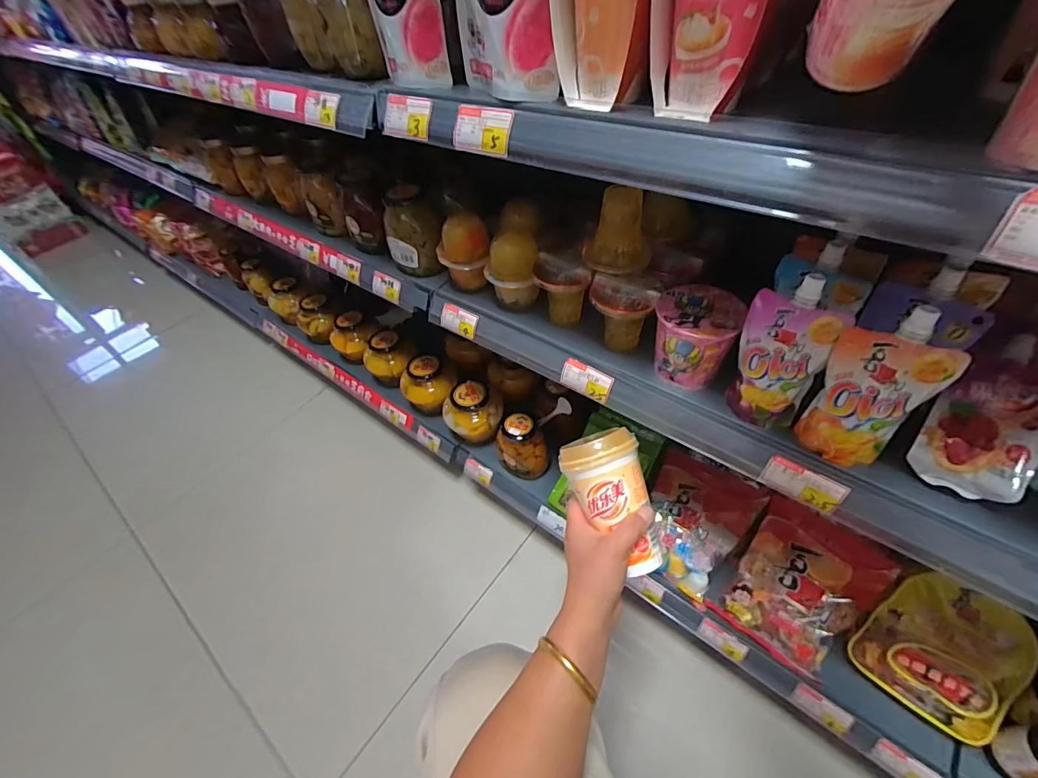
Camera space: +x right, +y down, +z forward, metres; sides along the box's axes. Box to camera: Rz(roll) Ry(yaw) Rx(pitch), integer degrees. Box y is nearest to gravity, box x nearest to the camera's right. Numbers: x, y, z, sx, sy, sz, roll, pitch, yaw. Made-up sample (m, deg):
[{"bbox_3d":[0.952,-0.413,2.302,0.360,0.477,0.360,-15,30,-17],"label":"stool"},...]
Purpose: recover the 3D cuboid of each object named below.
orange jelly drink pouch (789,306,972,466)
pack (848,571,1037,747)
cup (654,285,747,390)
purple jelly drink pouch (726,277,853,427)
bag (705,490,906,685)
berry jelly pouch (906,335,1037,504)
[{"bbox_3d":[0.318,0.004,0.402,0.041,0.159,0.081,-36,55,-23],"label":"orange jelly drink pouch"},{"bbox_3d":[0.562,0.354,0.577,0.160,0.048,0.175,32,100,30],"label":"pack"},{"bbox_3d":[0.205,-0.062,0.522,0.090,0.086,0.097,-3,49,4],"label":"cup"},{"bbox_3d":[0.260,-0.033,0.439,0.076,0.165,0.039,19,54,22],"label":"purple jelly drink pouch"},{"bbox_3d":[0.428,0.317,0.684,0.167,0.060,0.192,32,89,25],"label":"bag"},{"bbox_3d":[0.443,0.024,0.407,0.083,0.031,0.157,34,86,26],"label":"berry jelly pouch"}]

